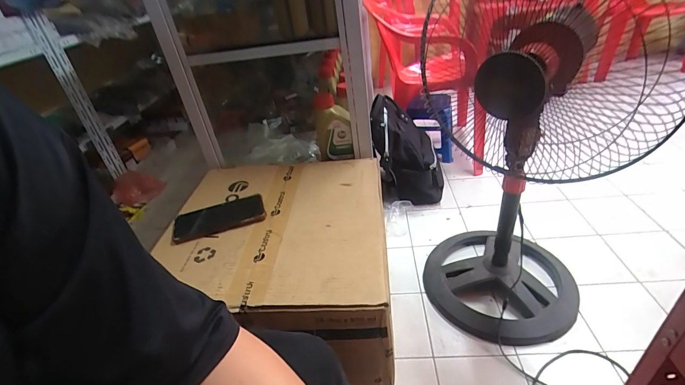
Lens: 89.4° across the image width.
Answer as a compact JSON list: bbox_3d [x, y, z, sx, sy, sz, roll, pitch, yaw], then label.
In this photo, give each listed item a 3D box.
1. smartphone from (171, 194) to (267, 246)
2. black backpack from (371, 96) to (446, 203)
[{"bbox_3d":[-0.226,0.045,0.639,0.160,0.014,0.087,-19,35,-14],"label":"smartphone"},{"bbox_3d":[0.253,-0.160,1.342,0.249,0.388,0.278,0,35,9],"label":"black backpack"}]

